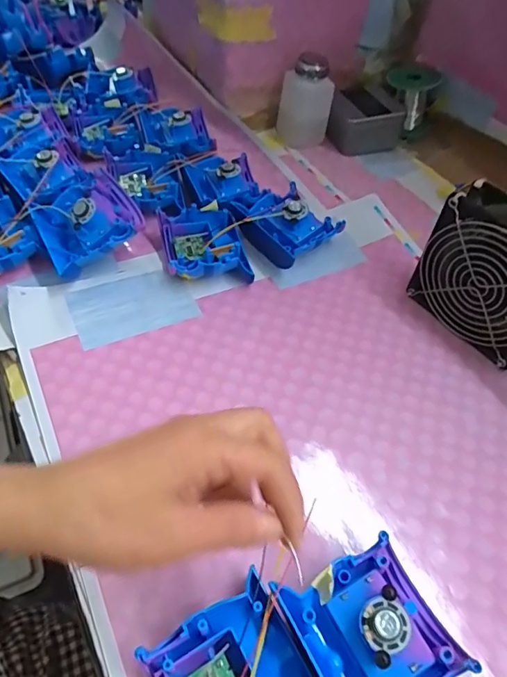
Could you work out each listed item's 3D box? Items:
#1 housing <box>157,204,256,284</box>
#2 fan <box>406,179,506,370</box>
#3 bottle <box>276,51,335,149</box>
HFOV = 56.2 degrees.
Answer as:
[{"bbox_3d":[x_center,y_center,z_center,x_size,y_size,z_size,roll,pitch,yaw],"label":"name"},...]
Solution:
[{"bbox_3d":[-0.049,-0.091,0.471,0.079,0.035,0.085,-8,53,-11],"label":"housing"},{"bbox_3d":[0.209,-0.054,0.414,0.051,0.119,0.120,-28,59,-24],"label":"fan"},{"bbox_3d":[0.065,-0.304,0.609,0.055,0.097,0.051,-14,55,-15],"label":"bottle"}]

